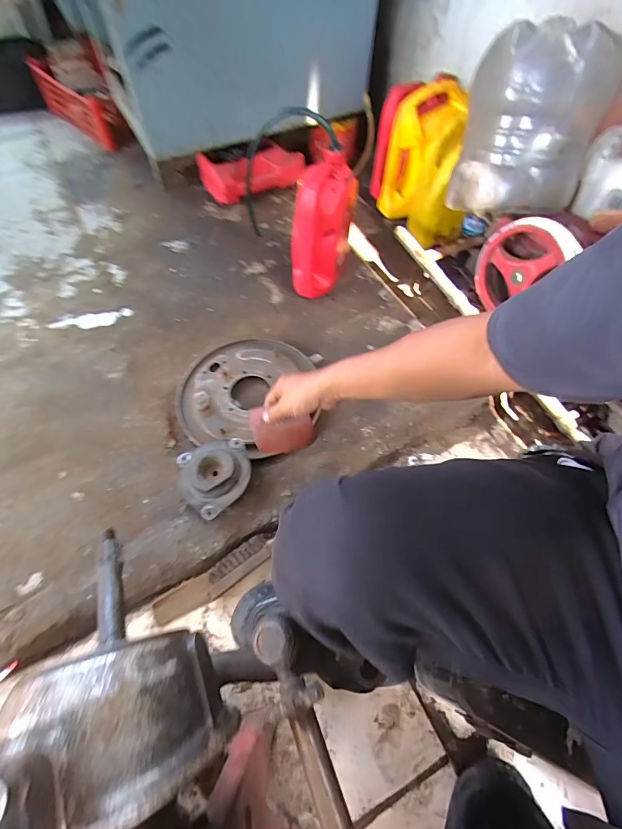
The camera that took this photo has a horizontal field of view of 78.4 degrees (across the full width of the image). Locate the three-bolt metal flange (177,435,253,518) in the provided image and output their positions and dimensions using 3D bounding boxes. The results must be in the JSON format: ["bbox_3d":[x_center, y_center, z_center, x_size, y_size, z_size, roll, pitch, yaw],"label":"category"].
[{"bbox_3d":[-0.178,0.117,0.719,0.132,0.055,0.145,-18,62,-12],"label":"three-bolt metal flange"}]

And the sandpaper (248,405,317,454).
[{"bbox_3d":[-0.047,0.031,0.598,0.105,0.076,0.022,7,33,10],"label":"sandpaper"}]

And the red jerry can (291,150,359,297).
[{"bbox_3d":[0.031,-0.436,0.913,0.107,0.280,0.159,19,62,8],"label":"red jerry can"}]

